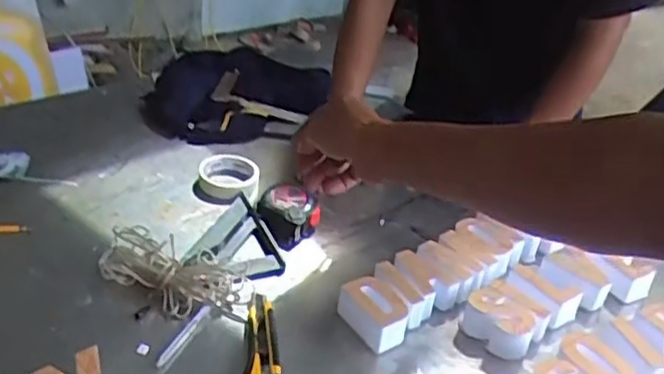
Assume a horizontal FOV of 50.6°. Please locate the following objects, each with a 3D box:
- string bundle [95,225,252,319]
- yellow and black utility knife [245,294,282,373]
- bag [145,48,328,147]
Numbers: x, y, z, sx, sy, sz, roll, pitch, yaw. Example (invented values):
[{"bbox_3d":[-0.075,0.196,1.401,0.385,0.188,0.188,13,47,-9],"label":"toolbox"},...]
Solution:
[{"bbox_3d":[-0.192,0.105,0.860,0.190,0.045,0.091,16,31,15],"label":"string bundle"},{"bbox_3d":[-0.079,0.178,0.805,0.040,0.023,0.153,5,32,-4],"label":"yellow and black utility knife"},{"bbox_3d":[-0.168,-0.161,1.213,0.317,0.110,0.186,6,32,-2],"label":"bag"}]

